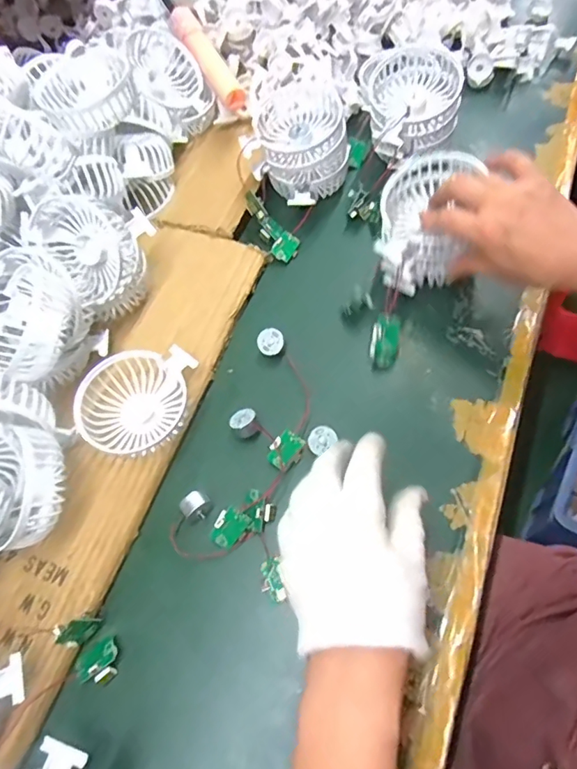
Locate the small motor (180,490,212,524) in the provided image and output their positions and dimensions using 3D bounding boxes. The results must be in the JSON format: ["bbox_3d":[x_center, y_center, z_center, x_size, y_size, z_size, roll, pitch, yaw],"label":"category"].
[{"bbox_3d":[-0.071,0.094,0.382,0.021,0.015,0.020,-38,64,-13],"label":"small motor"}]

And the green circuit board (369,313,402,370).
[{"bbox_3d":[0.082,-0.037,0.421,0.025,0.008,0.046,12,89,-14],"label":"green circuit board"}]

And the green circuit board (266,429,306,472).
[{"bbox_3d":[-0.001,0.052,0.394,0.024,0.006,0.030,43,71,5],"label":"green circuit board"}]

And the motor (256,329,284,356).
[{"bbox_3d":[-0.016,-0.036,0.440,0.023,0.016,0.022,-1,66,2],"label":"motor"}]

